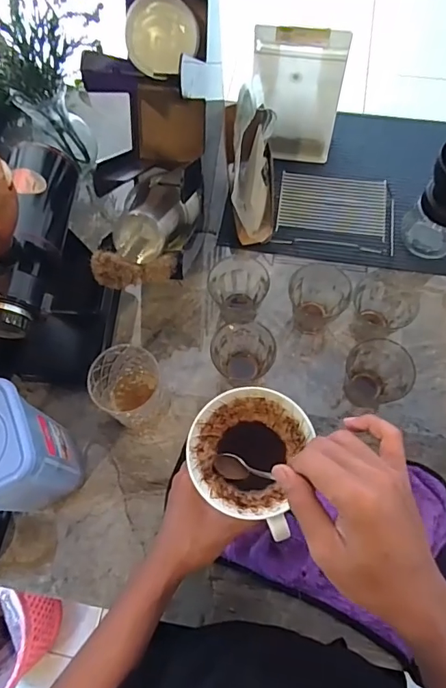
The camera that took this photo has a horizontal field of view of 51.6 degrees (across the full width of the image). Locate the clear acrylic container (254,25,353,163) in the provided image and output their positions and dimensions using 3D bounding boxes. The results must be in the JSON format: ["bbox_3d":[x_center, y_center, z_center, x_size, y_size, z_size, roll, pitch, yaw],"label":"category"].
[{"bbox_3d":[0.107,-0.358,0.675,0.123,0.179,0.020,7,51,6],"label":"clear acrylic container"}]

